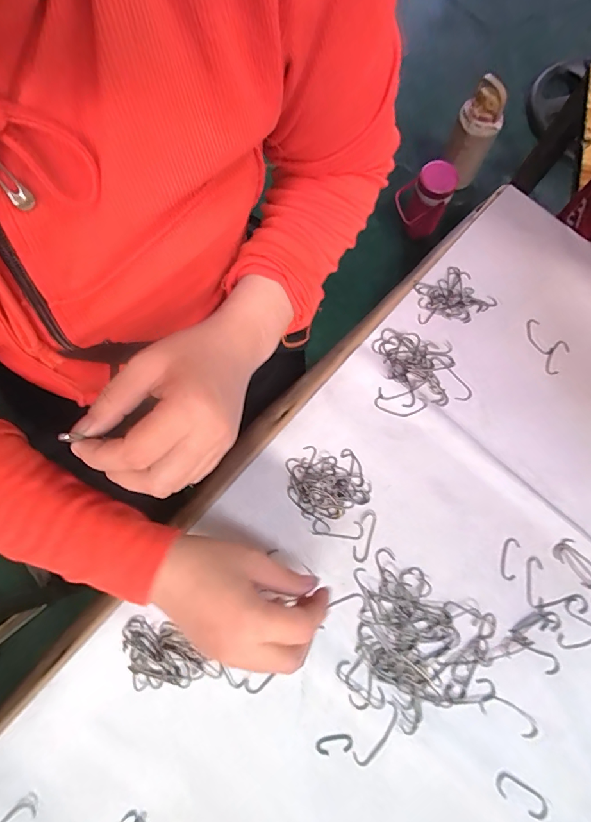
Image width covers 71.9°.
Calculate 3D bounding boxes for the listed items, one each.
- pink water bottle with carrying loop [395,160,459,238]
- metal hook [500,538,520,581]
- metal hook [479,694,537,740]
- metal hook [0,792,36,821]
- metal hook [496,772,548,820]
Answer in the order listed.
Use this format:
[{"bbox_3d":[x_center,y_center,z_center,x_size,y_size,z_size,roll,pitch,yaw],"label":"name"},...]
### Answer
[{"bbox_3d":[0.375,-0.617,1.211,0.146,0.187,0.122,23,76,4],"label":"pink water bottle with carrying loop"},{"bbox_3d":[0.187,0.129,0.355,0.014,0.004,0.035,14,76,2],"label":"metal hook"},{"bbox_3d":[0.172,0.244,0.327,0.048,0.004,0.018,30,77,6],"label":"metal hook"},{"bbox_3d":[-0.211,0.307,0.296,0.017,0.004,0.055,40,78,8],"label":"metal hook"},{"bbox_3d":[0.175,0.296,0.313,0.042,0.004,0.016,30,77,6],"label":"metal hook"}]

